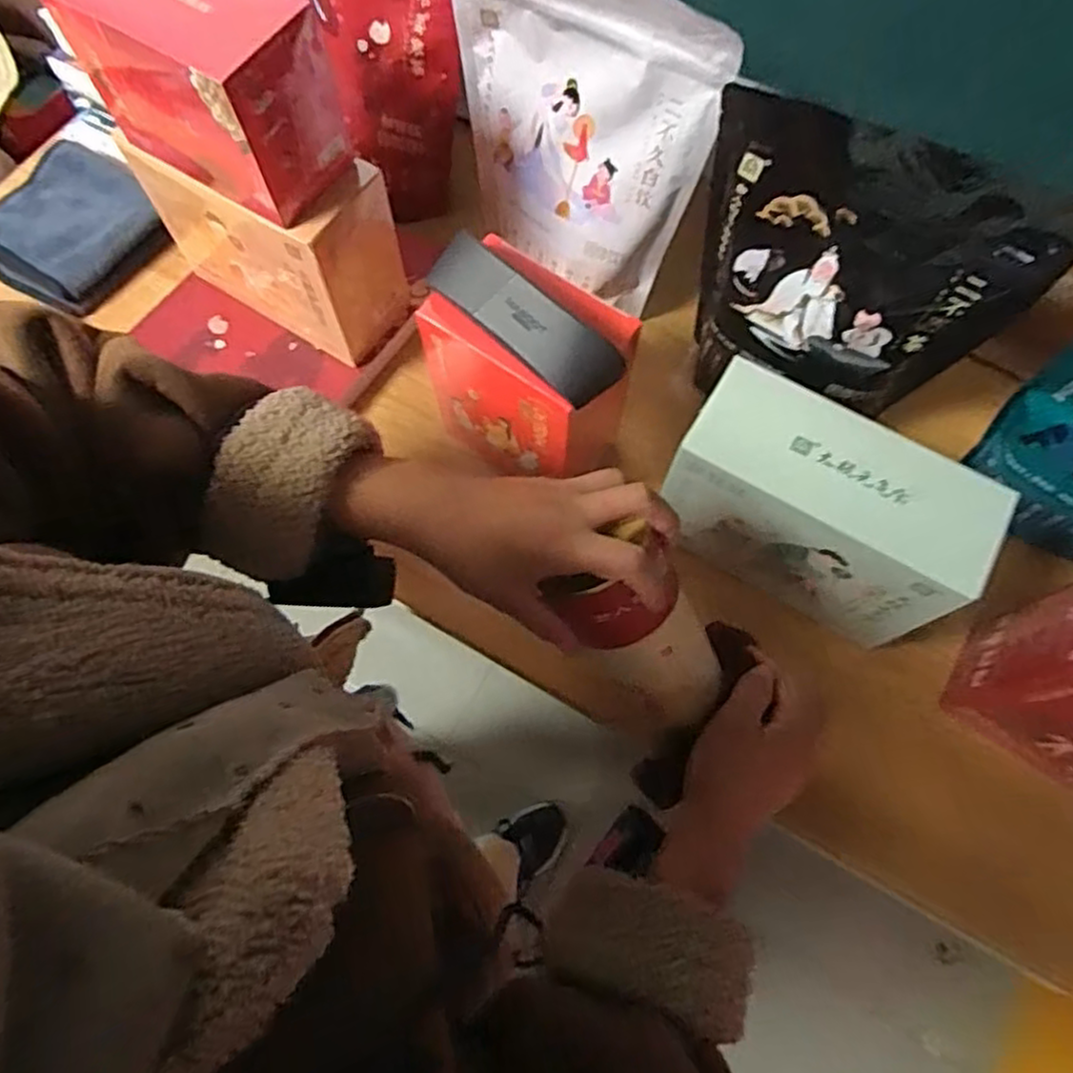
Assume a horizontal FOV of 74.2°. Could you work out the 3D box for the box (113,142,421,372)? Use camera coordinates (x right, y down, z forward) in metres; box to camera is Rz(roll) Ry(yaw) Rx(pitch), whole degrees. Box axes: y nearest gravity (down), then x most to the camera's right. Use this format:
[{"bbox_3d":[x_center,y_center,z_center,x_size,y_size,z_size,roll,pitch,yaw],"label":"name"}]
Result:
[{"bbox_3d":[-0.214,-0.256,0.585,0.184,0.167,0.089,31,72,10],"label":"box"}]

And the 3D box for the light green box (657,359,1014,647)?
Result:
[{"bbox_3d":[0.202,-0.018,0.523,0.200,0.130,0.087,30,72,10],"label":"light green box"}]

